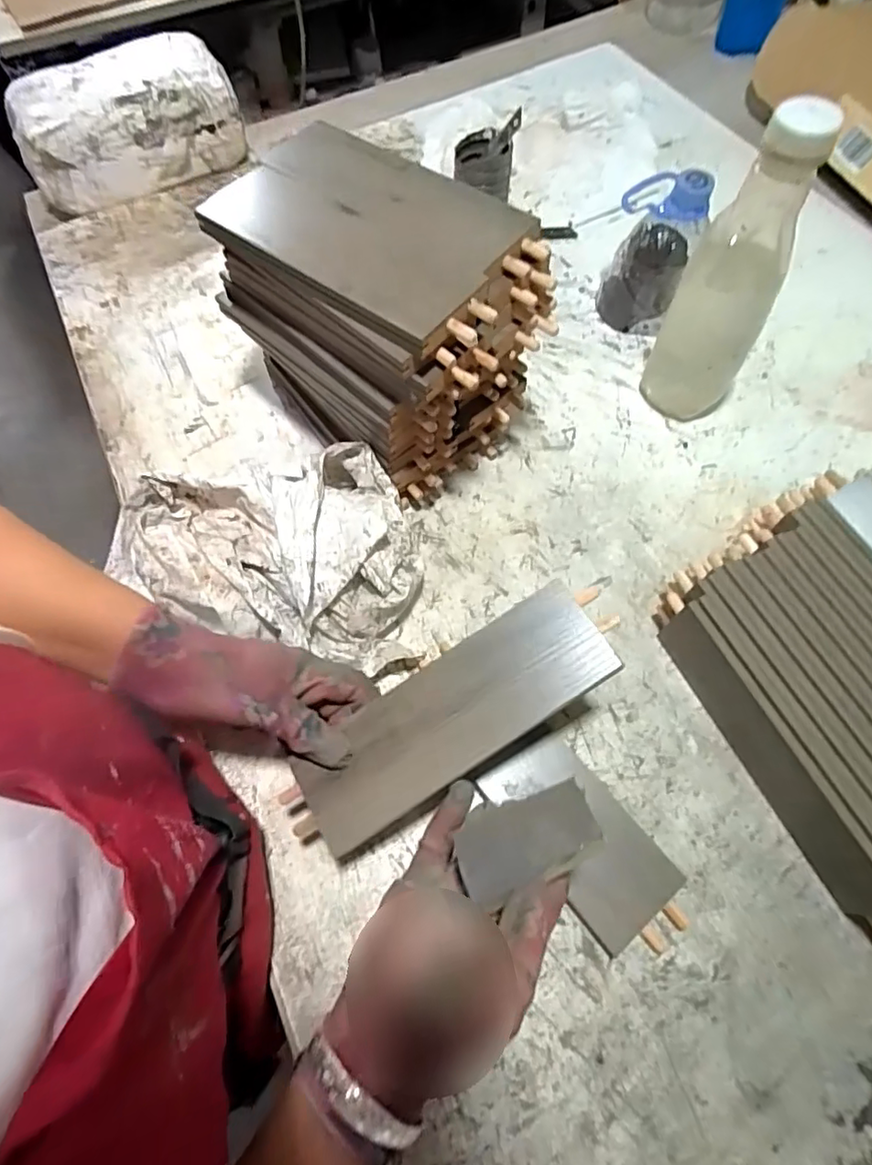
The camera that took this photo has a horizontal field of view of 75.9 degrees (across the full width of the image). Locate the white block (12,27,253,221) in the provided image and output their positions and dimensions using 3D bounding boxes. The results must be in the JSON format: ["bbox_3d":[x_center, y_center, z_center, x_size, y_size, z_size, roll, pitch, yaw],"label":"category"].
[{"bbox_3d":[-0.362,-0.545,0.663,0.242,0.094,0.110,-21,66,-6],"label":"white block"}]

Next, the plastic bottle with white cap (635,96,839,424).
[{"bbox_3d":[0.219,-0.222,0.424,0.070,0.228,0.056,23,69,13],"label":"plastic bottle with white cap"}]

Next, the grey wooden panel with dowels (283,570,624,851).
[{"bbox_3d":[0.010,0.082,0.335,0.221,0.008,0.068,-36,70,1],"label":"grey wooden panel with dowels"}]

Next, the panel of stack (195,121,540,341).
[{"bbox_3d":[-0.046,-0.240,0.367,0.200,0.012,0.122,36,72,17],"label":"panel of stack"}]

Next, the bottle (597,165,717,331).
[{"bbox_3d":[0.199,-0.303,0.514,0.079,0.126,0.067,19,68,11],"label":"bottle"}]

